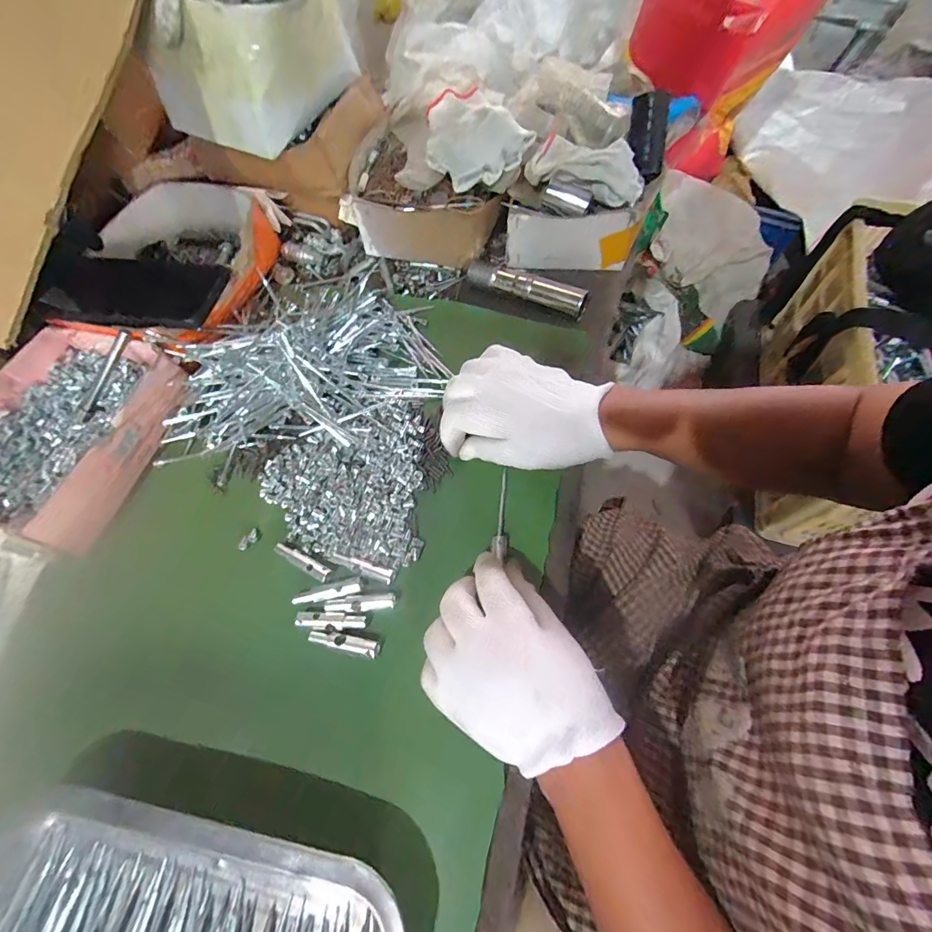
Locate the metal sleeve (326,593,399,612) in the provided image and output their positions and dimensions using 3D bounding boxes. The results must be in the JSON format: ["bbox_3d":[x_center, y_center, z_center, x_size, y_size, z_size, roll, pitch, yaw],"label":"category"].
[{"bbox_3d":[-0.077,0.099,0.316,0.051,0.005,0.011,-6,64,1],"label":"metal sleeve"}]

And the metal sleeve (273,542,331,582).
[{"bbox_3d":[-0.126,0.072,0.333,0.049,0.004,0.011,24,68,14],"label":"metal sleeve"}]

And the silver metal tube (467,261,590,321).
[{"bbox_3d":[0.060,-0.176,0.428,0.122,0.021,0.018,26,68,15],"label":"silver metal tube"}]

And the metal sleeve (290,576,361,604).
[{"bbox_3d":[-0.102,0.093,0.320,0.050,0.006,0.011,-14,64,-3],"label":"metal sleeve"}]

